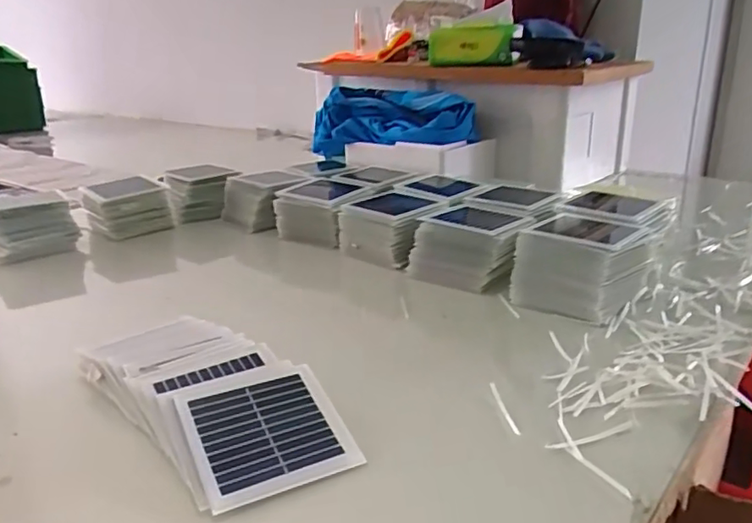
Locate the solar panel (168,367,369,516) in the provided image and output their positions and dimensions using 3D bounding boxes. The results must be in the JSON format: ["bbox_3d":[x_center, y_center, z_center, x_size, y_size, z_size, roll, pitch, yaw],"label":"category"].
[{"bbox_3d":[-0.069,0.107,0.387,0.094,0.005,0.093,-10,36,-27],"label":"solar panel"}]

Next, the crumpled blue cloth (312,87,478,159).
[{"bbox_3d":[0.003,-0.227,1.014,0.130,0.106,0.324,-18,25,-40],"label":"crumpled blue cloth"}]

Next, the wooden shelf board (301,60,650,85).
[{"bbox_3d":[0.176,-0.357,1.129,0.549,0.030,0.344,16,25,40],"label":"wooden shelf board"}]

